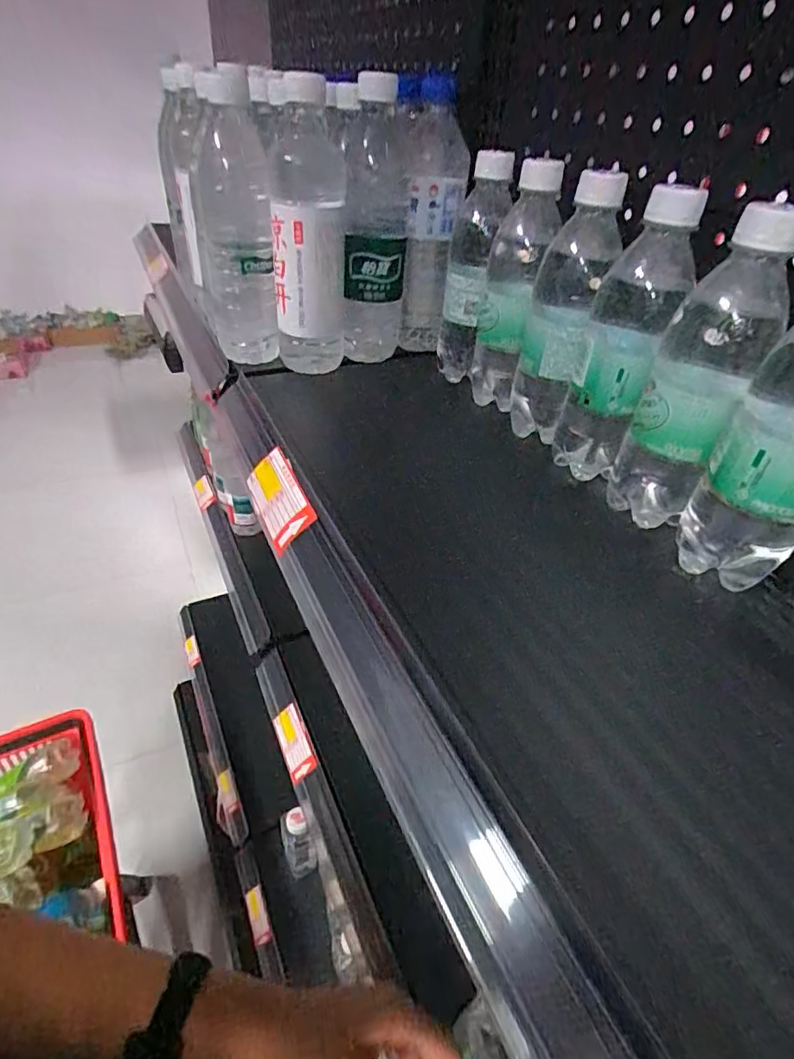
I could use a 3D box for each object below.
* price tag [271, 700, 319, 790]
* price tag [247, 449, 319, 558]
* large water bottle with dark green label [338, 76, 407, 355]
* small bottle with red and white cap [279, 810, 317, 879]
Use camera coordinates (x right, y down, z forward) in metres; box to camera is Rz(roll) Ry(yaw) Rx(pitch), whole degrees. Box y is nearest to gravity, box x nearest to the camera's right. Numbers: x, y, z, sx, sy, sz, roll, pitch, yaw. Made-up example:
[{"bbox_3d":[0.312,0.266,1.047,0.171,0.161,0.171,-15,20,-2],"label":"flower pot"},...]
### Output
[{"bbox_3d":[-0.127,0.265,0.661,0.012,0.047,0.089,24,23,-46],"label":"price tag"},{"bbox_3d":[-0.084,-0.021,0.379,0.008,0.038,0.085,32,18,-49],"label":"price tag"},{"bbox_3d":[-0.026,-0.278,0.501,0.067,0.215,0.071,-2,39,-11],"label":"large water bottle with dark green label"},{"bbox_3d":[-0.180,0.576,0.977,0.066,0.178,0.057,-4,40,-13],"label":"small bottle with red and white cap"}]

